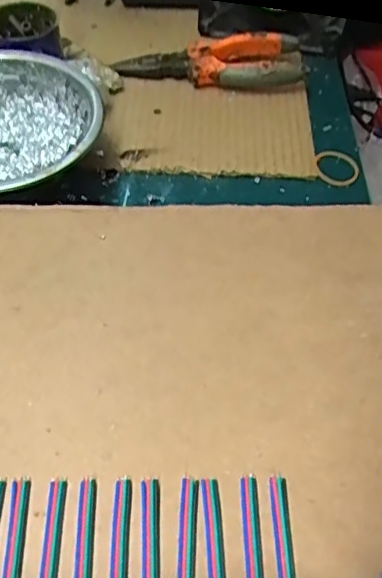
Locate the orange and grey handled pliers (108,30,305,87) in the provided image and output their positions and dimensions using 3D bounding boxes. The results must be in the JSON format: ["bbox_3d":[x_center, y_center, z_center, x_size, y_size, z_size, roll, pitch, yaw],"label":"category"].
[{"bbox_3d":[0.014,-0.176,0.442,0.135,0.025,0.046,5,51,0],"label":"orange and grey handled pliers"}]

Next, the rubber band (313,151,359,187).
[{"bbox_3d":[0.099,-0.084,0.397,0.032,0.006,0.027,11,63,-6],"label":"rubber band"}]

